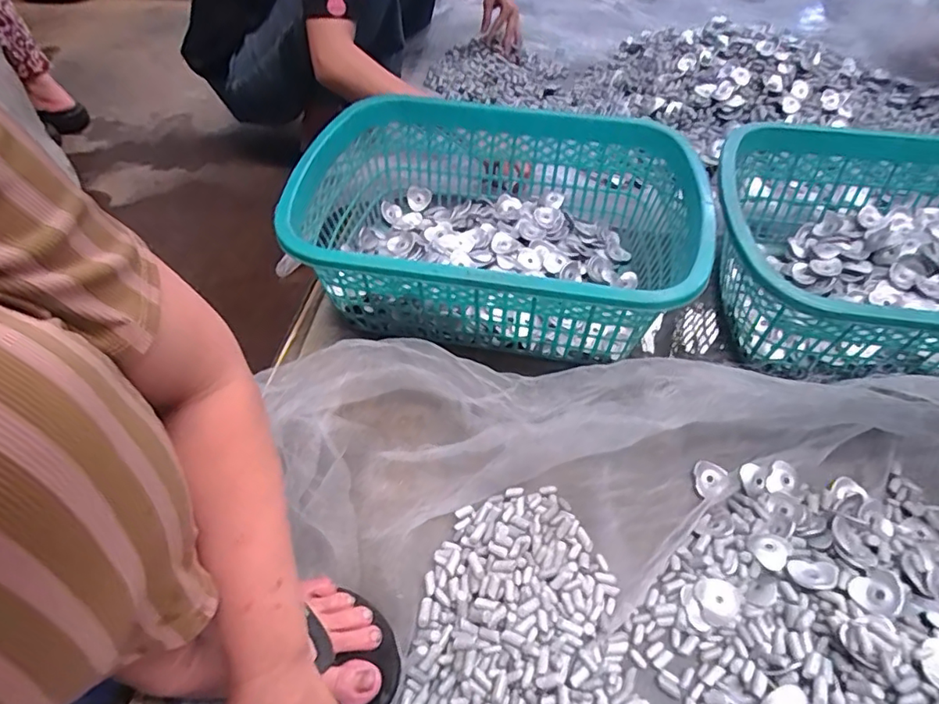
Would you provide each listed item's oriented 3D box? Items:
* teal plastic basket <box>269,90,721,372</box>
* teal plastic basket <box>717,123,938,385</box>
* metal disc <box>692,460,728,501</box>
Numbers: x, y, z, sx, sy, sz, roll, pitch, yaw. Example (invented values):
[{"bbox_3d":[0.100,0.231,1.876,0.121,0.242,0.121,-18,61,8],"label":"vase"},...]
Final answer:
[{"bbox_3d":[0.038,-0.146,0.687,0.445,0.161,0.327,8,49,9],"label":"teal plastic basket"},{"bbox_3d":[0.521,-0.122,0.655,0.450,0.143,0.396,8,49,9],"label":"teal plastic basket"},{"bbox_3d":[0.240,0.129,0.562,0.031,0.004,0.036,10,71,14],"label":"metal disc"}]

